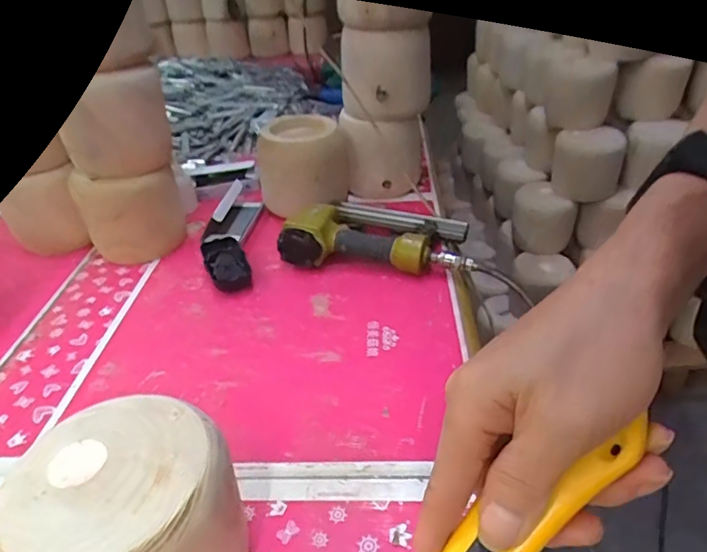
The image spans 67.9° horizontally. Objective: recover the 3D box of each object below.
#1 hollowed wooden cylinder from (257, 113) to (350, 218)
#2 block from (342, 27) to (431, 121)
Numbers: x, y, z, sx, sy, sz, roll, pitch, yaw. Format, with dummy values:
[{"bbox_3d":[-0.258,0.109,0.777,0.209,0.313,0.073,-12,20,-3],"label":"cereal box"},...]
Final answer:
[{"bbox_3d":[-0.075,-0.164,0.801,0.133,0.131,0.105,-7,35,-4],"label":"hollowed wooden cylinder"},{"bbox_3d":[0.051,-0.293,0.752,0.127,0.115,0.115,-5,35,0],"label":"block"}]

